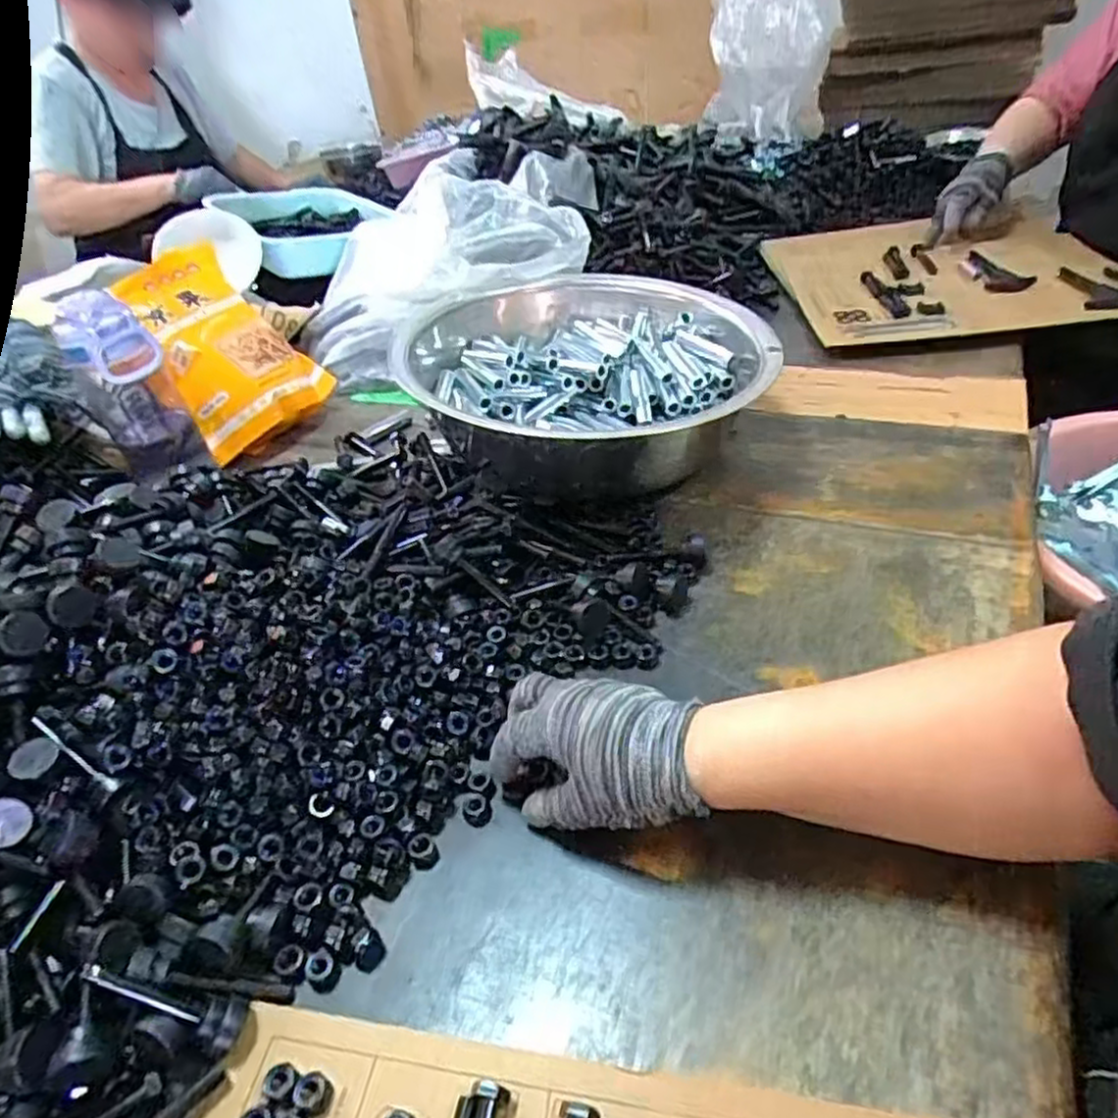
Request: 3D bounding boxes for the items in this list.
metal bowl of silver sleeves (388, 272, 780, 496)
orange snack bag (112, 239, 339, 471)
[{"bbox_3d":[0.030,-0.169,0.718,0.330,0.123,0.345,-5,39,4],"label":"metal bowl of silver sleeves"},{"bbox_3d":[-0.400,-0.237,0.835,0.249,0.085,0.181,38,56,14],"label":"orange snack bag"}]

